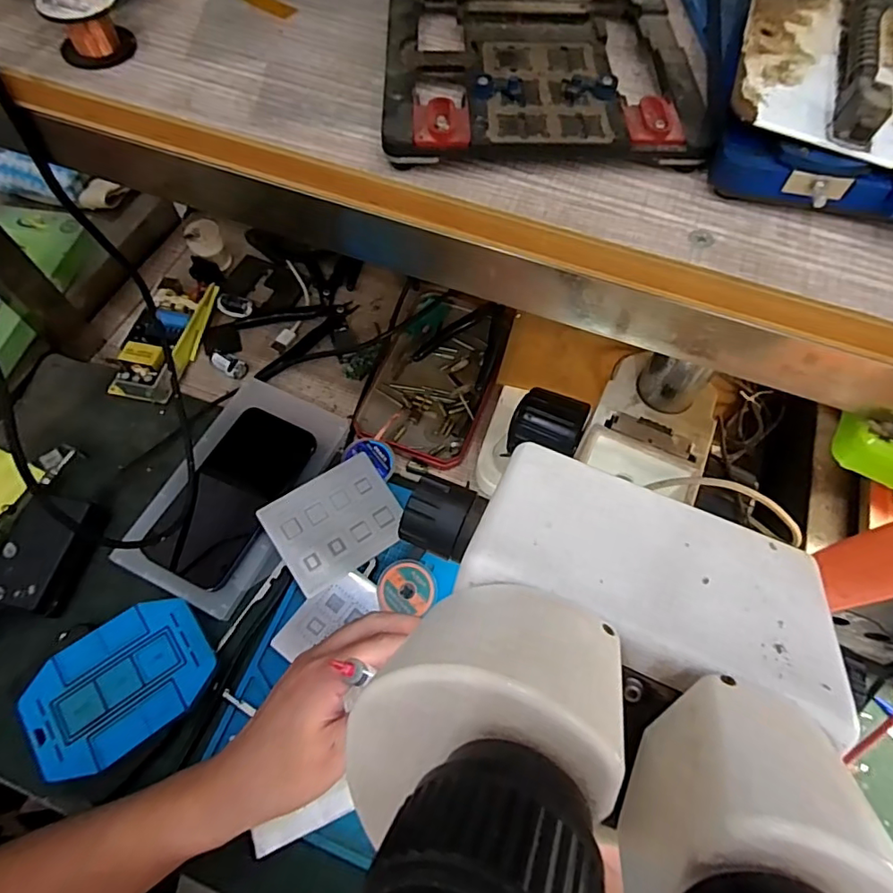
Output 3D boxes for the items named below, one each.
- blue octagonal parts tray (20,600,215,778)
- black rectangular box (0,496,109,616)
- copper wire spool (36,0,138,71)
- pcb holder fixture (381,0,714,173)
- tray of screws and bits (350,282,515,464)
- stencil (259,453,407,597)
[{"bbox_3d":[-0.227,0.167,0.376,0.117,0.018,0.085,-32,68,-15],"label":"blue octagonal parts tray"},{"bbox_3d":[-0.311,0.081,0.411,0.051,0.034,0.085,8,63,3],"label":"black rectangular box"},{"bbox_3d":[-0.147,-0.174,0.220,0.029,0.022,0.029,-31,68,-15],"label":"copper wire spool"},{"bbox_3d":[0.036,-0.155,0.217,0.117,0.015,0.117,0,63,-1],"label":"pcb holder fixture"},{"bbox_3d":[-0.009,-0.076,0.509,0.113,0.021,0.192,14,64,6],"label":"tray of screws and bits"},{"bbox_3d":[-0.089,0.060,0.435,0.100,0.004,0.080,-31,80,-21],"label":"stencil"}]

